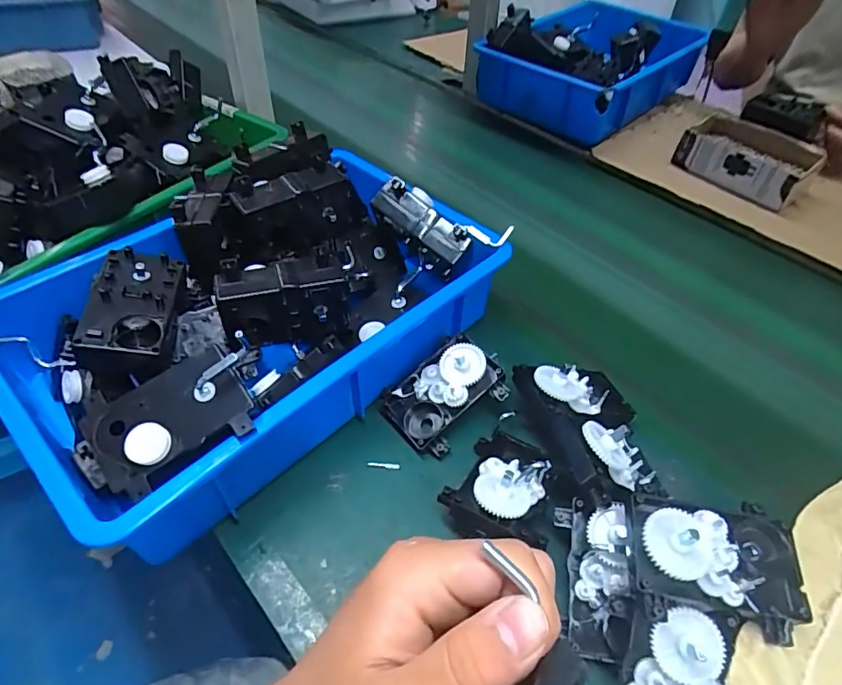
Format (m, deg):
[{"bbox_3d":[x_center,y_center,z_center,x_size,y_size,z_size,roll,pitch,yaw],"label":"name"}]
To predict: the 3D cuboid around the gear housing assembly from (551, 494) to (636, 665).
[{"bbox_3d":[0.123,0.162,0.357,0.032,0.055,0.097,20,65,-38],"label":"gear housing assembly"}]

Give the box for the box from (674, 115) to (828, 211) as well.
[{"bbox_3d":[0.507,-0.289,0.804,0.148,0.049,0.178,-33,57,-31],"label":"box"}]

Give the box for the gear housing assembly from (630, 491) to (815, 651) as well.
[{"bbox_3d":[0.183,0.138,0.327,0.102,0.043,0.076,12,69,-7],"label":"gear housing assembly"}]

